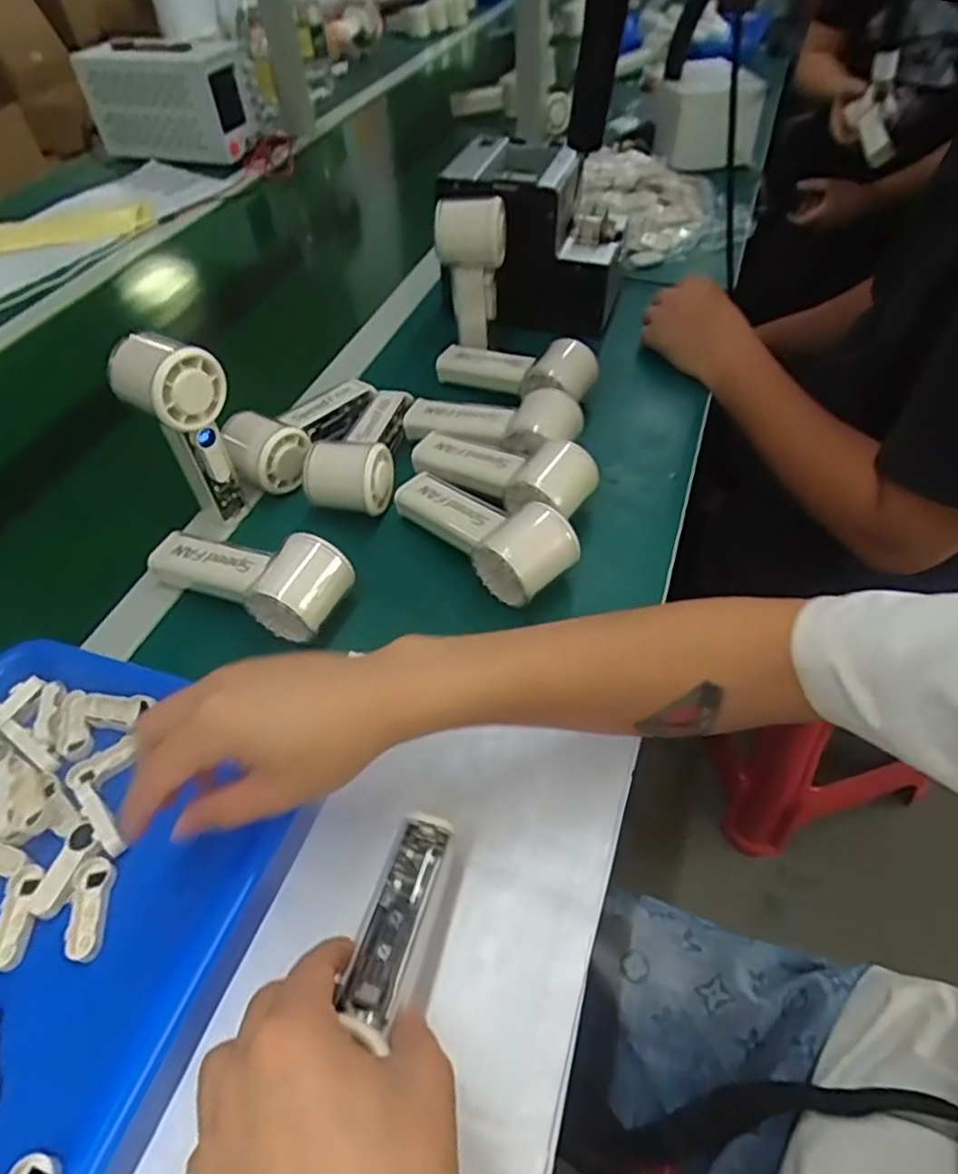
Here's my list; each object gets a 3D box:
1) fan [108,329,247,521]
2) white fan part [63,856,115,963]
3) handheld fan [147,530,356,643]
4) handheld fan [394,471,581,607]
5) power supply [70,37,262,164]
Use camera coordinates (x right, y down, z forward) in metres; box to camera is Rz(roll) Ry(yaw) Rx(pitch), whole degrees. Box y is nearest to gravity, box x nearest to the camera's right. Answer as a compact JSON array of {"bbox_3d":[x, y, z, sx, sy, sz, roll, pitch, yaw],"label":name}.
[{"bbox_3d":[-0.224,-0.119,0.514,0.066,0.140,0.053,27,54,23],"label":"fan"},{"bbox_3d":[-0.206,0.170,0.359,0.020,0.006,0.050,-9,49,-7],"label":"white fan part"},{"bbox_3d":[-0.165,-0.013,0.493,0.157,0.055,0.062,22,52,19],"label":"handheld fan"},{"bbox_3d":[0.003,-0.047,0.510,0.061,0.068,0.158,-33,55,-25],"label":"handheld fan"},{"bbox_3d":[-0.512,-0.812,1.145,0.259,0.156,0.124,15,50,14],"label":"power supply"}]

